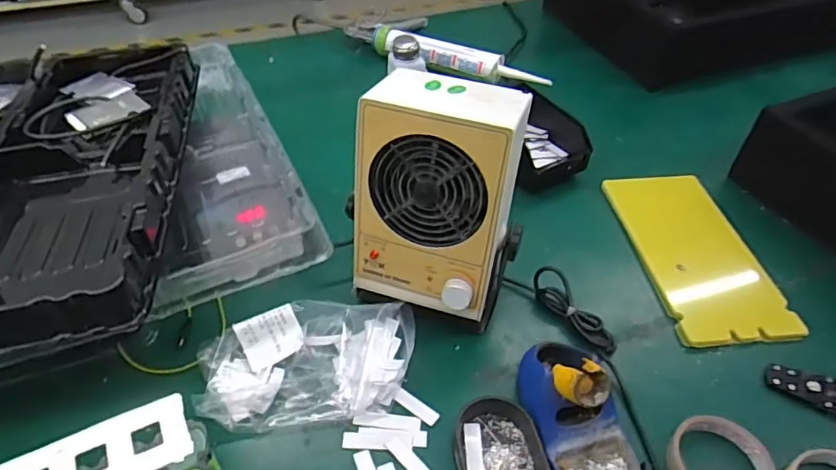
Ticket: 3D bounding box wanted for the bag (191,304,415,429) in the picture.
[{"bbox_3d":[-0.109,0.123,0.568,0.214,0.051,0.117,-8,46,-9],"label":"bag"}]

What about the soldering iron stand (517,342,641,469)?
[{"bbox_3d":[0.146,0.161,0.512,0.077,0.082,0.155,-14,47,-15],"label":"soldering iron stand"}]

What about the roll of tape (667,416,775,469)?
[{"bbox_3d":[0.269,0.206,0.506,0.081,0.027,0.084,1,45,-1],"label":"roll of tape"}]

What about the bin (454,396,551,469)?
[{"bbox_3d":[0.074,0.196,0.511,0.074,0.038,0.109,-5,46,-7],"label":"bin"}]

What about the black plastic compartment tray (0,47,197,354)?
[{"bbox_3d":[-0.431,-0.067,0.578,0.355,0.066,0.473,-8,46,-9],"label":"black plastic compartment tray"}]

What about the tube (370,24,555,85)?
[{"bbox_3d":[0.066,-0.307,0.992,0.338,0.044,0.051,22,49,19],"label":"tube"}]

